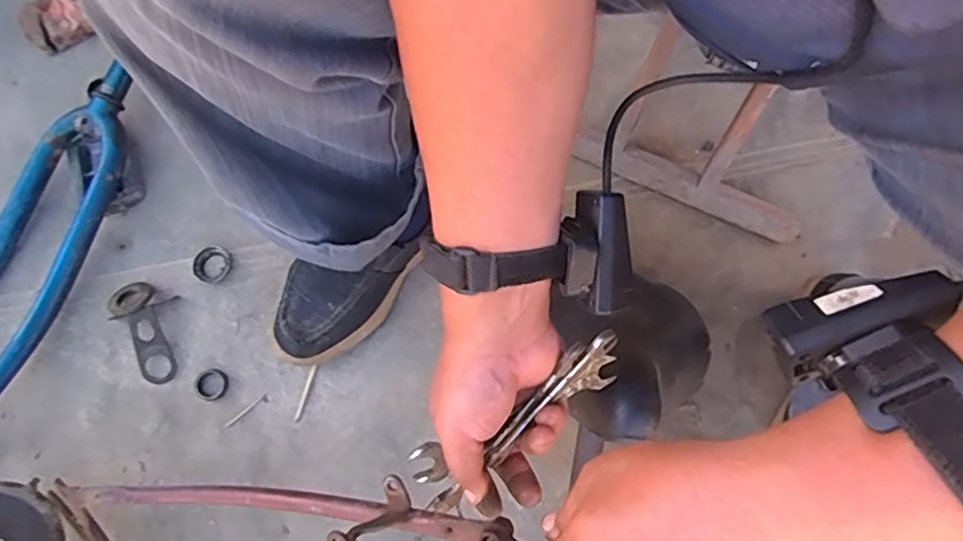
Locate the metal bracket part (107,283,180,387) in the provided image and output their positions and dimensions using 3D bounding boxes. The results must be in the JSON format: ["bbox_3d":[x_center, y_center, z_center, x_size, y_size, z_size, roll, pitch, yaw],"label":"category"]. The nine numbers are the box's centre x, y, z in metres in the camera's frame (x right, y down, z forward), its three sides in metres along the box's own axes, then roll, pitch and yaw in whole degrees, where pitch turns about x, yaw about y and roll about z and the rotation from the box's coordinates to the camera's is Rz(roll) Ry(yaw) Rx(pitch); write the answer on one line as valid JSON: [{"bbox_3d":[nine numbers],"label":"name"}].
[{"bbox_3d":[-0.348,0.059,0.665,0.061,0.023,0.116,-27,73,-10],"label":"metal bracket part"}]

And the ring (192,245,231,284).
[{"bbox_3d":[-0.293,-0.006,0.686,0.040,0.012,0.042,0,71,0],"label":"ring"}]

